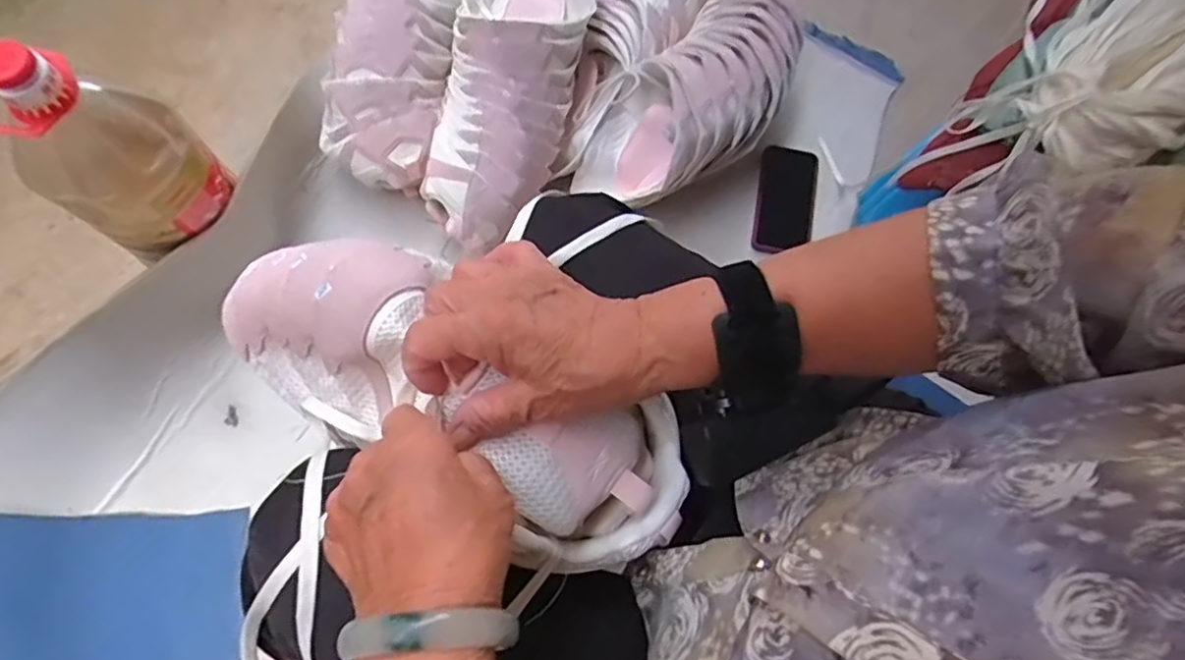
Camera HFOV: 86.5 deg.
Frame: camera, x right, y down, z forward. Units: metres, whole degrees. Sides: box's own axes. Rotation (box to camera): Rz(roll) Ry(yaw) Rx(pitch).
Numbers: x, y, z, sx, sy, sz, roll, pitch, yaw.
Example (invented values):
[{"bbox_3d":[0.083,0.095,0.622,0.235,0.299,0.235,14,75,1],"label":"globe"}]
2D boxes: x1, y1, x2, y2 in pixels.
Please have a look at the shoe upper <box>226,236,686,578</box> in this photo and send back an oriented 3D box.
[{"bbox_3d":[-0.079,0.036,0.354,0.283,0.087,0.107,30,72,3],"label":"shoe upper"}]

